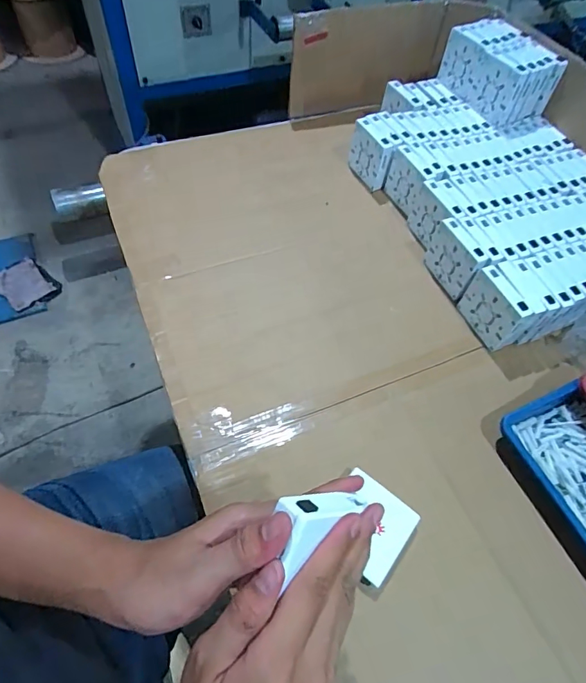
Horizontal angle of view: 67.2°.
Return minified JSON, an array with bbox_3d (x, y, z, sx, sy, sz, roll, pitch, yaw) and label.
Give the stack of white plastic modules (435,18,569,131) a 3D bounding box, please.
[{"bbox_3d":[0.354,-0.467,0.761,0.116,0.088,0.182,-27,64,-20],"label":"stack of white plastic modules"}]

